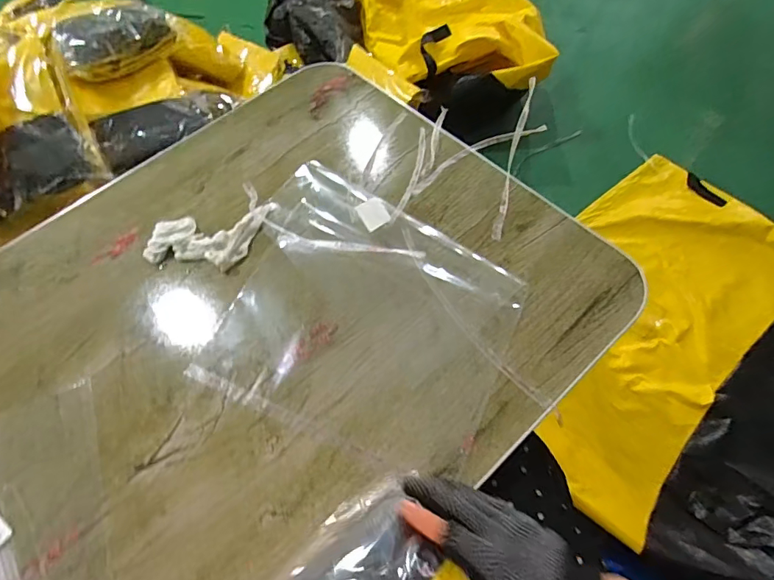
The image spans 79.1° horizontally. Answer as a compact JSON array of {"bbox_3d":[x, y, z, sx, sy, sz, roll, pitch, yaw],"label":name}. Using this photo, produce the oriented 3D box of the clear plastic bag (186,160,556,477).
[{"bbox_3d":[-0.014,0.015,0.506,0.313,0.022,0.281,19,64,14],"label":"clear plastic bag"}]

